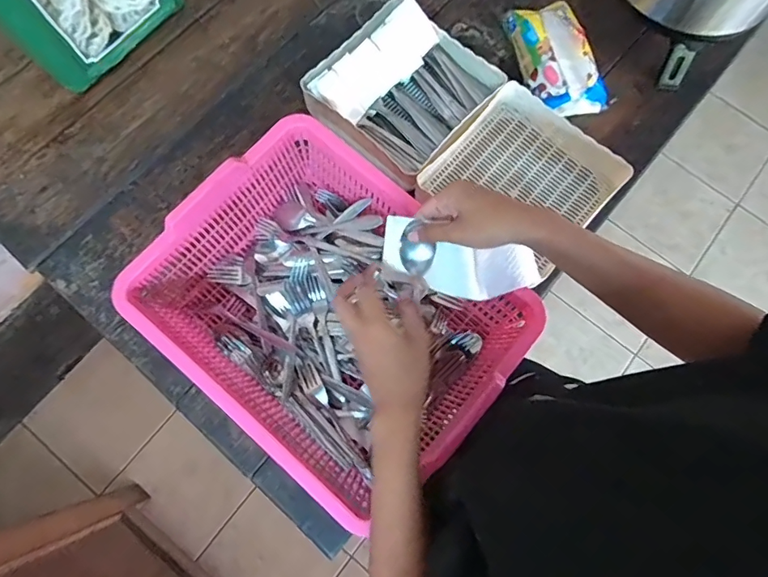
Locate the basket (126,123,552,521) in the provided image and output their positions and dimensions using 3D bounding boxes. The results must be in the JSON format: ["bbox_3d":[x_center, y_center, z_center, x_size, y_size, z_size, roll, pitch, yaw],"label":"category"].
[{"bbox_3d":[-0.063,0.028,0.568,0.389,0.126,0.306,41,79,9],"label":"basket"}]

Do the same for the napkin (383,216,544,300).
[{"bbox_3d":[0.085,-0.024,0.501,0.179,0.035,0.066,10,75,-16],"label":"napkin"}]

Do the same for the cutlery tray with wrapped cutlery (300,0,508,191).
[{"bbox_3d":[0.027,-0.284,0.682,0.210,0.063,0.212,40,79,8],"label":"cutlery tray with wrapped cutlery"}]

